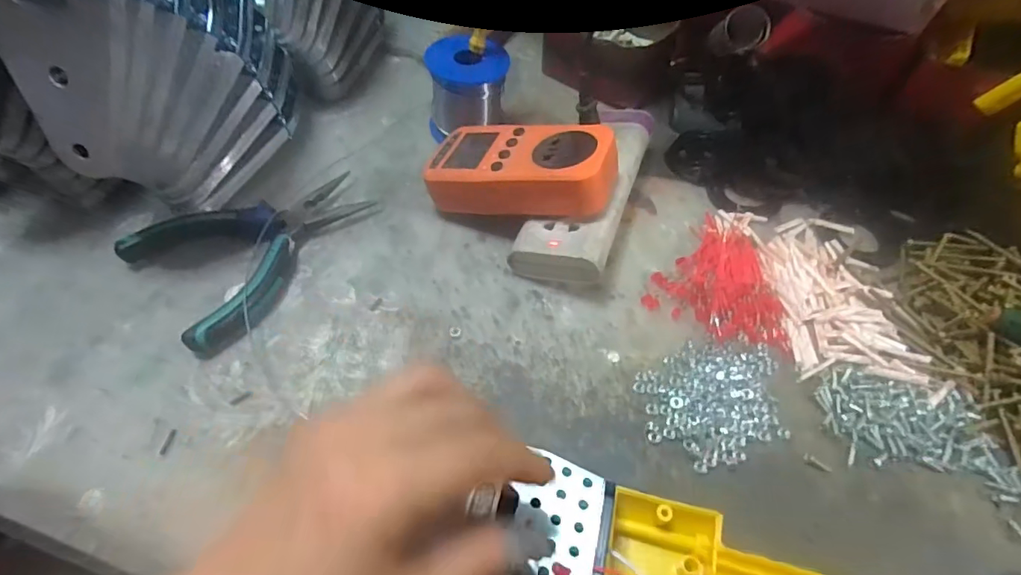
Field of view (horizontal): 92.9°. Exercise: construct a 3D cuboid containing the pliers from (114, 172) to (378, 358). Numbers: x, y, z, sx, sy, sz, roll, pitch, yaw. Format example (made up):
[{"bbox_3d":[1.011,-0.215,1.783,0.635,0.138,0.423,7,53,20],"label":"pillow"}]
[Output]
[{"bbox_3d":[-0.174,-0.036,0.327,0.102,0.019,0.154,27,57,15],"label":"pliers"}]

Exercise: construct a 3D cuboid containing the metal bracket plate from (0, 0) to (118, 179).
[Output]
[{"bbox_3d":[-0.220,-0.100,0.239,0.062,0.094,0.009,11,33,-3],"label":"metal bracket plate"}]

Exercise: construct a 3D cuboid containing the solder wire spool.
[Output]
[{"bbox_3d":[-0.037,-0.163,0.403,0.061,0.066,0.061,2,54,-3],"label":"solder wire spool"}]

